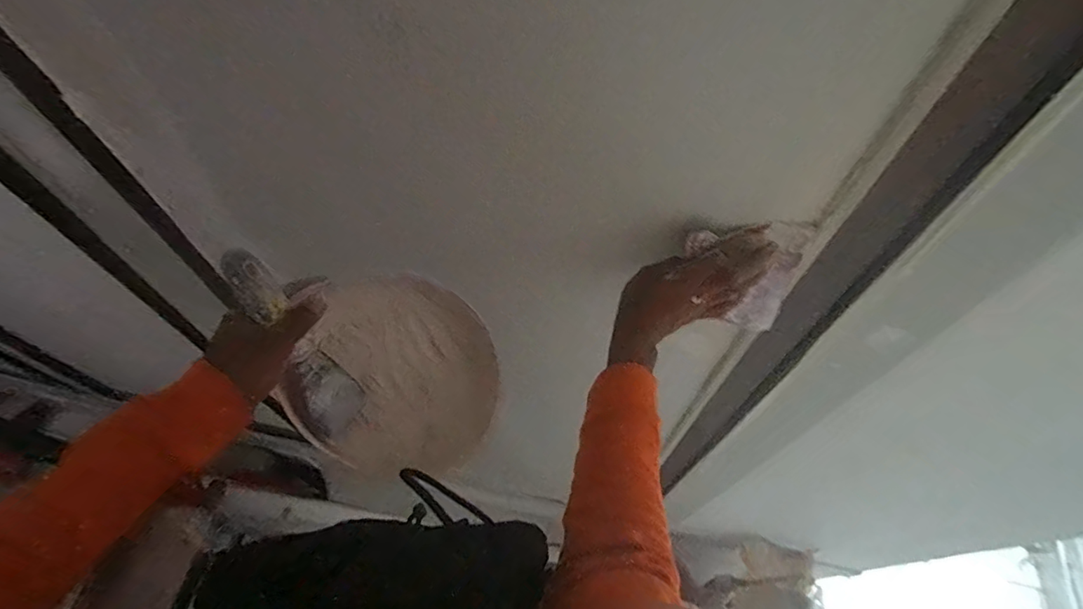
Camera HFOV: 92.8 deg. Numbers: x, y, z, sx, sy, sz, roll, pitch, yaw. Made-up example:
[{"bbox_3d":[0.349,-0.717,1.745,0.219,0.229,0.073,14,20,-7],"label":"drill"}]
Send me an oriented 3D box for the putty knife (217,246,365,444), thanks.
[{"bbox_3d":[-0.218,0.037,0.458,0.050,0.192,0.029,-29,31,-17],"label":"putty knife"}]

